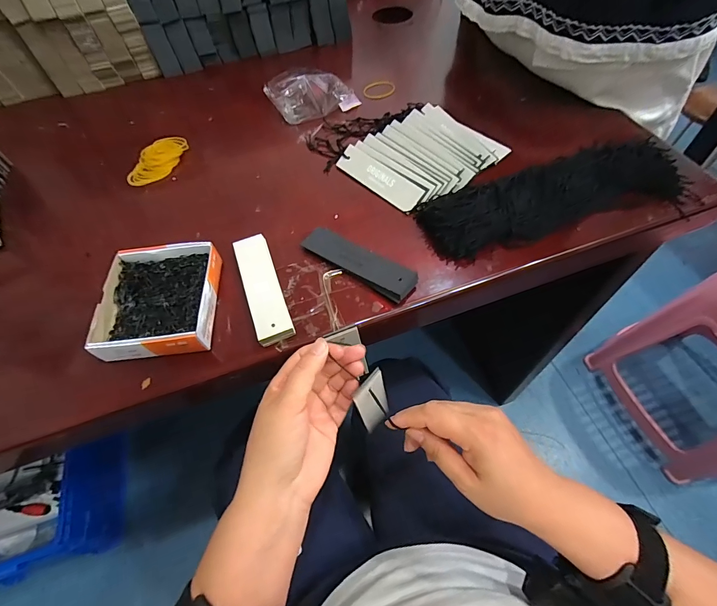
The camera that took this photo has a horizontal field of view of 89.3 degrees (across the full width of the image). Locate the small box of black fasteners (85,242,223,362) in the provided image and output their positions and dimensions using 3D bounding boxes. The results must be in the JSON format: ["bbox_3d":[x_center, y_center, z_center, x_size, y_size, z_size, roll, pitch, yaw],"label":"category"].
[{"bbox_3d":[-0.190,-0.001,0.352,0.101,0.032,0.116,-3,58,2],"label":"small box of black fasteners"}]

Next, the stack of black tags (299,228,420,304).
[{"bbox_3d":[-0.002,-0.044,0.376,0.130,0.012,0.033,33,65,22],"label":"stack of black tags"}]

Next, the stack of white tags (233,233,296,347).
[{"bbox_3d":[-0.096,-0.016,0.366,0.034,0.015,0.128,-19,58,-8],"label":"stack of white tags"}]

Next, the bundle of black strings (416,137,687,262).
[{"bbox_3d":[0.221,-0.122,0.409,0.303,0.030,0.082,-17,58,-7],"label":"bundle of black strings"}]

